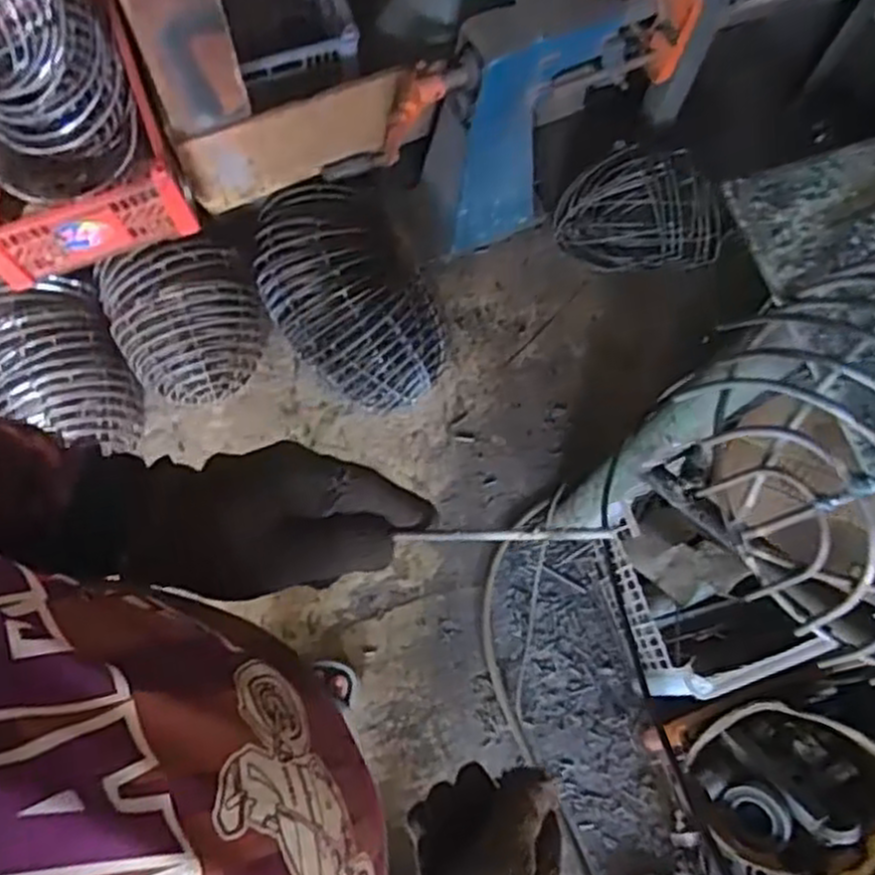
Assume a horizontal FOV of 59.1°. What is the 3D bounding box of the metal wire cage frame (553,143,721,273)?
[{"bbox_3d":[0.379,-0.426,1.459,0.297,0.145,0.207,7,71,0],"label":"metal wire cage frame"}]

